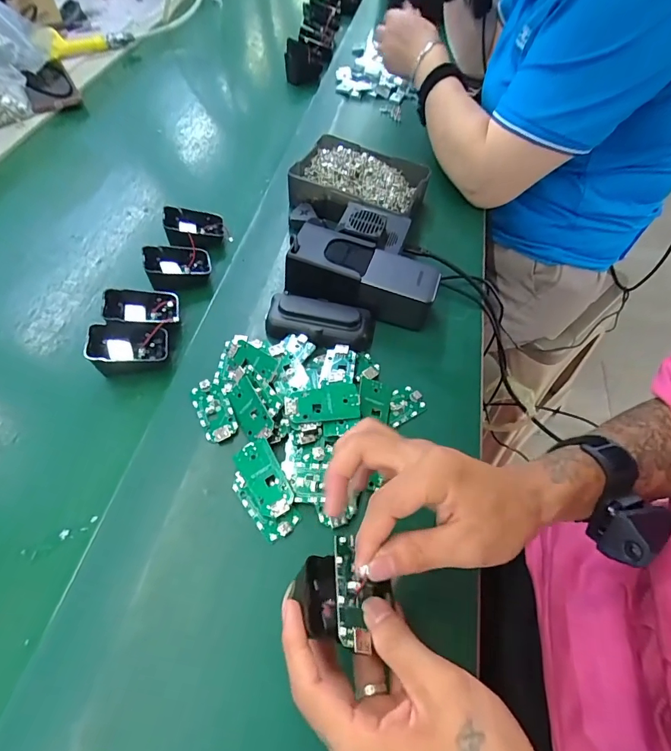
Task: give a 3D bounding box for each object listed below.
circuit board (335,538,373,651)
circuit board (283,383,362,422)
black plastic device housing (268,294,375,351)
[{"bbox_3d":[0.008,0.128,0.249,0.019,0.006,0.062,20,43,-27],"label":"circuit board"},{"bbox_3d":[-0.012,0.024,0.366,0.064,0.005,0.033,-5,61,-2],"label":"circuit board"},{"bbox_3d":[-0.015,-0.054,0.431,0.109,0.030,0.047,6,58,2],"label":"black plastic device housing"}]

